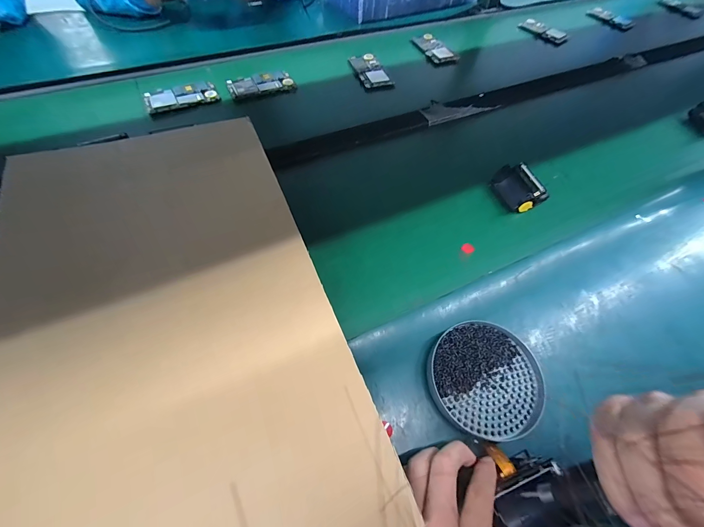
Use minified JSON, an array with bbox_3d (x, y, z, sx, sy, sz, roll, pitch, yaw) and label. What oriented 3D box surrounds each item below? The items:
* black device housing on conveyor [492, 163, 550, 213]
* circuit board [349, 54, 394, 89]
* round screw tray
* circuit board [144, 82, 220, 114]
[{"bbox_3d":[0.252,-0.117,0.463,0.046,0.035,0.075,-12,60,-10],"label":"black device housing on conveyor"},{"bbox_3d":[0.038,-0.410,0.638,0.062,0.008,0.115,-17,61,-13],"label":"circuit board"},{"bbox_3d":[0.138,0.118,0.316,0.113,0.015,0.111,1,58,-2],"label":"round screw tray"},{"bbox_3d":[-0.308,-0.303,0.553,0.120,0.009,0.069,-23,62,-16],"label":"circuit board"}]

